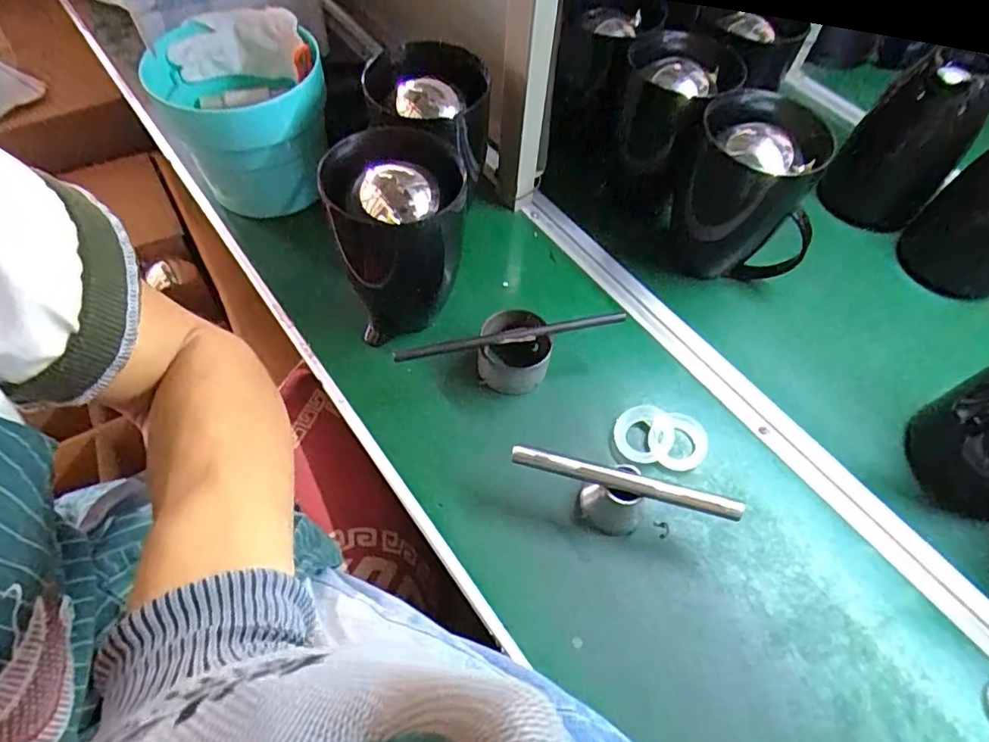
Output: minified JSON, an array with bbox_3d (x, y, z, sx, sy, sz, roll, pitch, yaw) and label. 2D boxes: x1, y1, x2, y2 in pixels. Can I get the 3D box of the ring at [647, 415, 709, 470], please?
[{"bbox_3d":[0.189,0.071,0.585,0.063,0.006,0.060,2,58,-3],"label":"ring"}]

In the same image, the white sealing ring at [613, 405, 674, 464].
[{"bbox_3d":[0.153,0.062,0.581,0.057,0.006,0.062,2,58,-3],"label":"white sealing ring"}]

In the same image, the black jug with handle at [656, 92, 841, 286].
[{"bbox_3d":[0.290,-0.198,0.660,0.159,0.190,0.122,29,60,14],"label":"black jug with handle"}]

